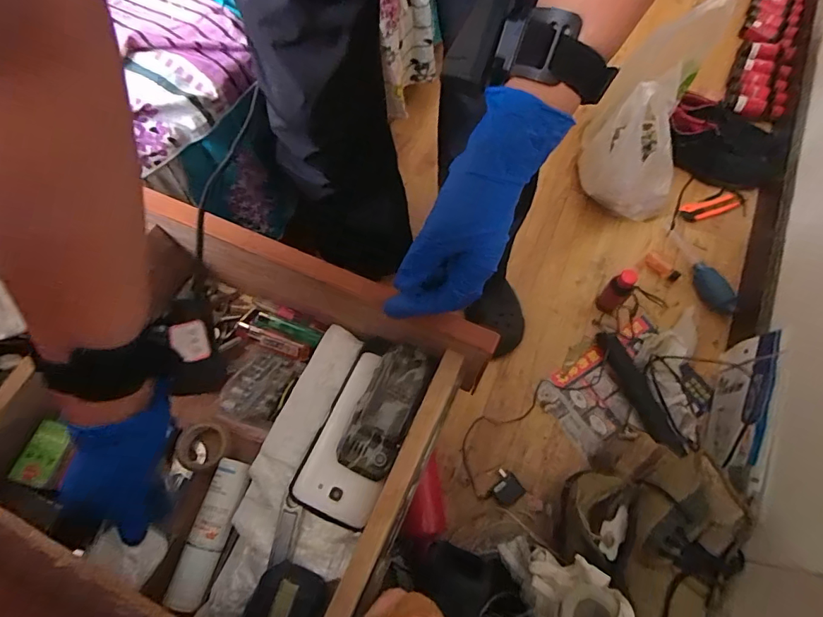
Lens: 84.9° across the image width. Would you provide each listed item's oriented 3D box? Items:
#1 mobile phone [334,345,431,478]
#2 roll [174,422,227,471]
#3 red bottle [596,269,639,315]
[{"bbox_3d":[-0.024,0.090,0.410,0.050,0.012,0.120,18,68,10],"label":"mobile phone"},{"bbox_3d":[-0.208,0.137,0.448,0.050,0.015,0.043,-6,66,0],"label":"roll"},{"bbox_3d":[0.391,-0.035,0.853,0.044,0.121,0.042,34,72,16],"label":"red bottle"}]

